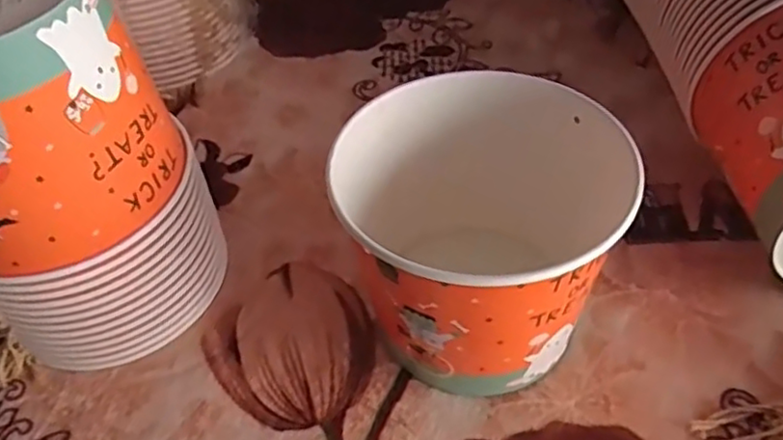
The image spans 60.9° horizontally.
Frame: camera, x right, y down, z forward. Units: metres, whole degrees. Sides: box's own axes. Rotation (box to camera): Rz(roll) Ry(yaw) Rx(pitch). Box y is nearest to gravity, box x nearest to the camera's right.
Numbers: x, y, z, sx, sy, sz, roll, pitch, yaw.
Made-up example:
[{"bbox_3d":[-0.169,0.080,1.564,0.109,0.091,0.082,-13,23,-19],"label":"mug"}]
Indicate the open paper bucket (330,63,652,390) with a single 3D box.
[{"bbox_3d":[0.062,0.010,0.405,0.146,0.137,0.149,-3,46,3],"label":"open paper bucket"}]

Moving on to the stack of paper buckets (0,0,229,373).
[{"bbox_3d":[-0.201,-0.029,0.405,0.150,0.231,0.126,-25,49,-17],"label":"stack of paper buckets"}]

